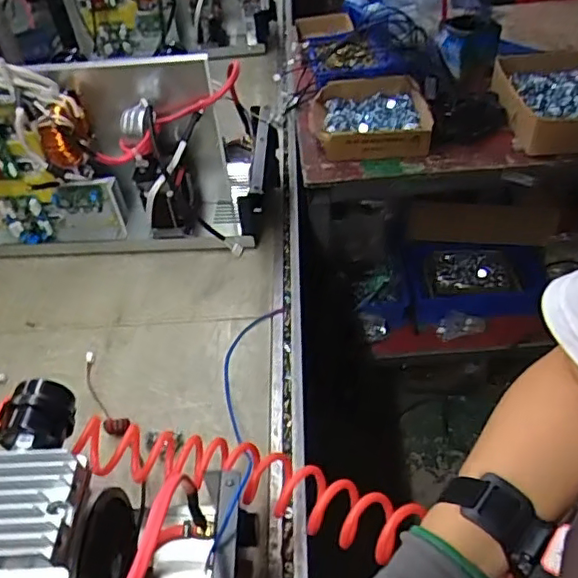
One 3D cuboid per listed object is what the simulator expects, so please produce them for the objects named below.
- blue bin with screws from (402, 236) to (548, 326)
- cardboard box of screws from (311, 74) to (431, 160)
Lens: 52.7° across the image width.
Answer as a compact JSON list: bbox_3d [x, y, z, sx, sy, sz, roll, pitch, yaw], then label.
[{"bbox_3d":[0.441,-0.028,1.380,0.319,0.089,0.223,-5,44,0],"label":"blue bin with screws"},{"bbox_3d":[0.148,-0.318,1.081,0.216,0.048,0.207,-1,44,5],"label":"cardboard box of screws"}]

